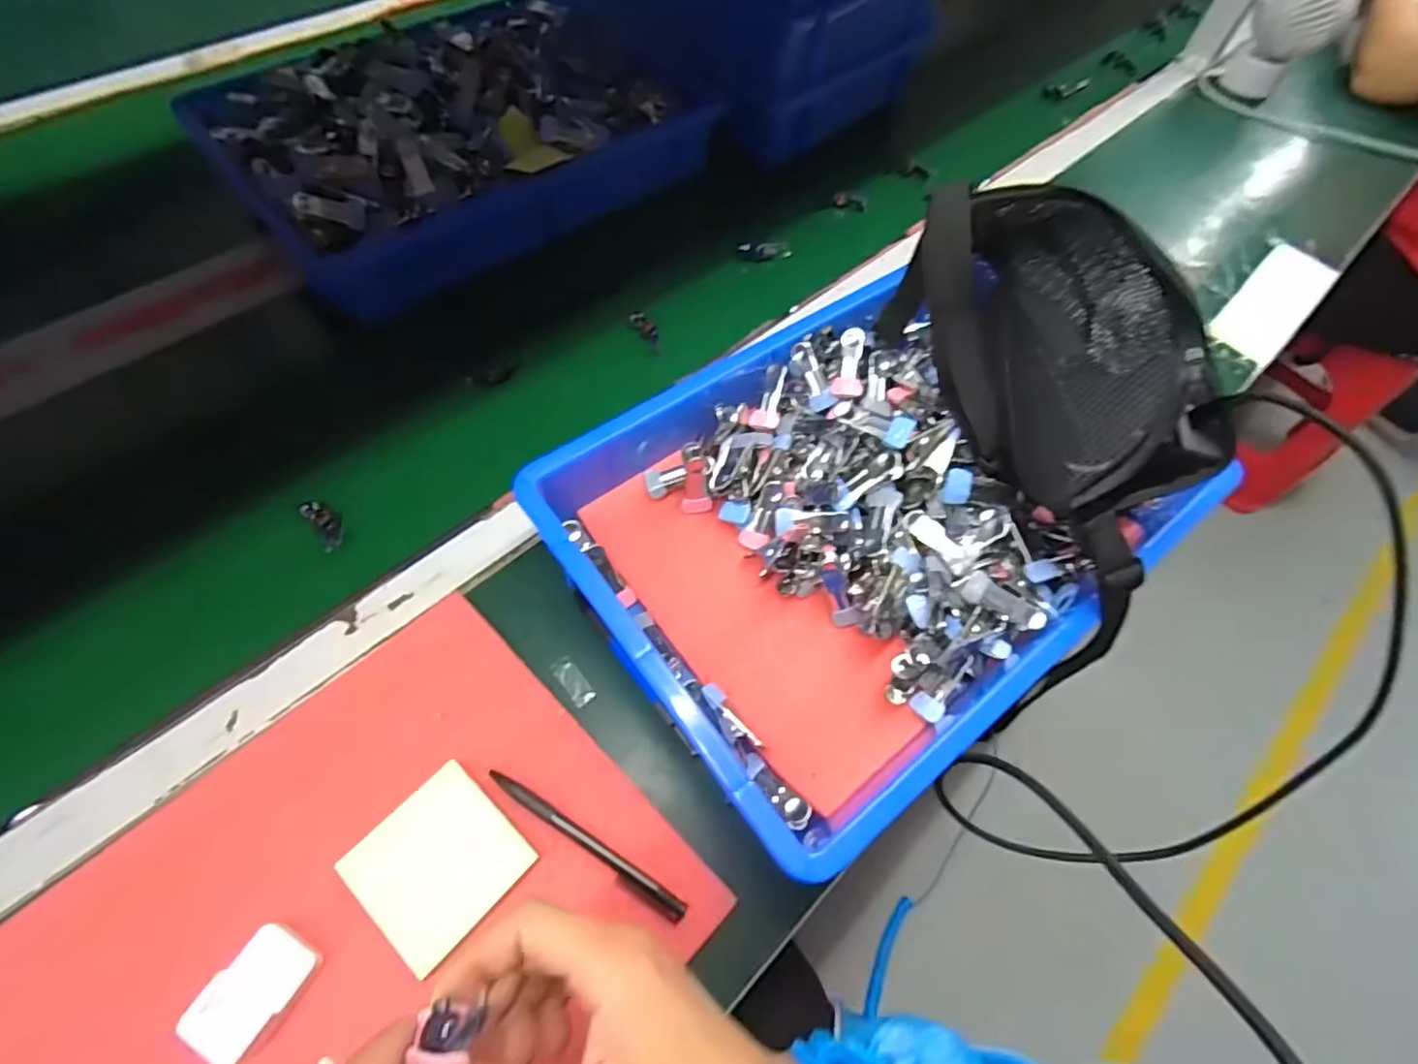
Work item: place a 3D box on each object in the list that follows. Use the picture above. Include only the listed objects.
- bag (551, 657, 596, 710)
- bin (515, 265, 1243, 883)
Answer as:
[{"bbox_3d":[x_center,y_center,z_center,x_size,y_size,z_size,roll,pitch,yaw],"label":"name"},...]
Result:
[{"bbox_3d":[-0.092,0.101,0.432,0.014,0.005,0.036,-34,79,-18],"label":"bag"},{"bbox_3d":[0.108,-0.013,0.455,0.390,0.079,0.307,-32,68,-20],"label":"bin"}]

